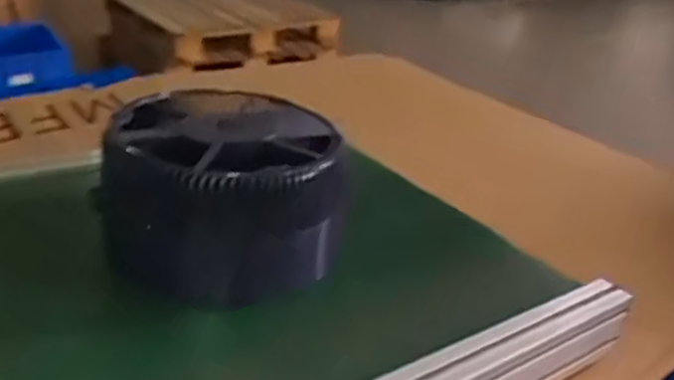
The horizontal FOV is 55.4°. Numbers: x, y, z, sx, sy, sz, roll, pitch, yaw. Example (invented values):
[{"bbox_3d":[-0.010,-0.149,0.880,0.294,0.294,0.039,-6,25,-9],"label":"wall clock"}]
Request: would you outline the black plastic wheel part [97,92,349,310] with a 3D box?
[{"bbox_3d":[-0.111,-0.015,0.701,0.231,0.143,0.233,2,28,-4],"label":"black plastic wheel part"}]

